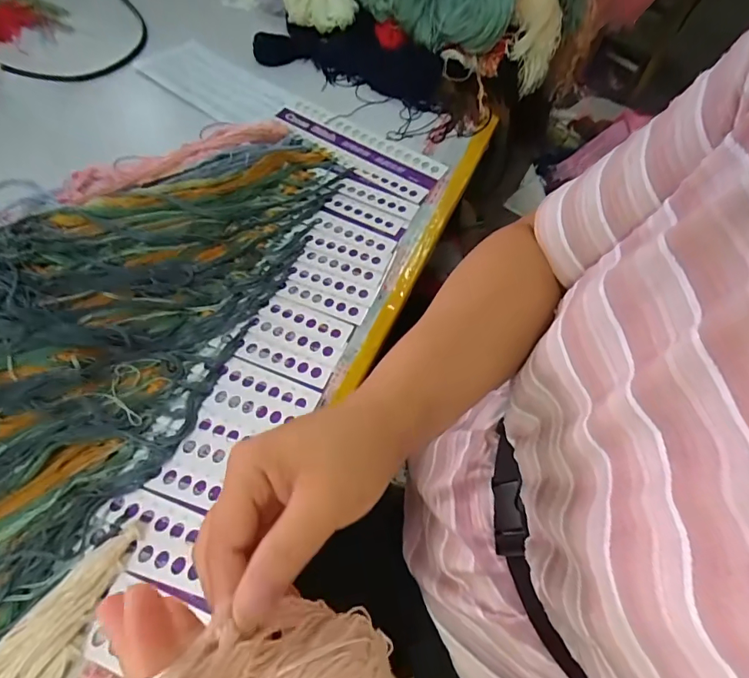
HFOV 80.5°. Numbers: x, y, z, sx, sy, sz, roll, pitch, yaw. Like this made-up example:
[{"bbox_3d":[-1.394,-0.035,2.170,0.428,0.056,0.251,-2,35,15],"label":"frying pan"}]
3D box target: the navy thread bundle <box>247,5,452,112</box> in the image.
[{"bbox_3d":[-0.033,-0.405,0.626,0.277,0.051,0.091,18,61,6],"label":"navy thread bundle"}]

